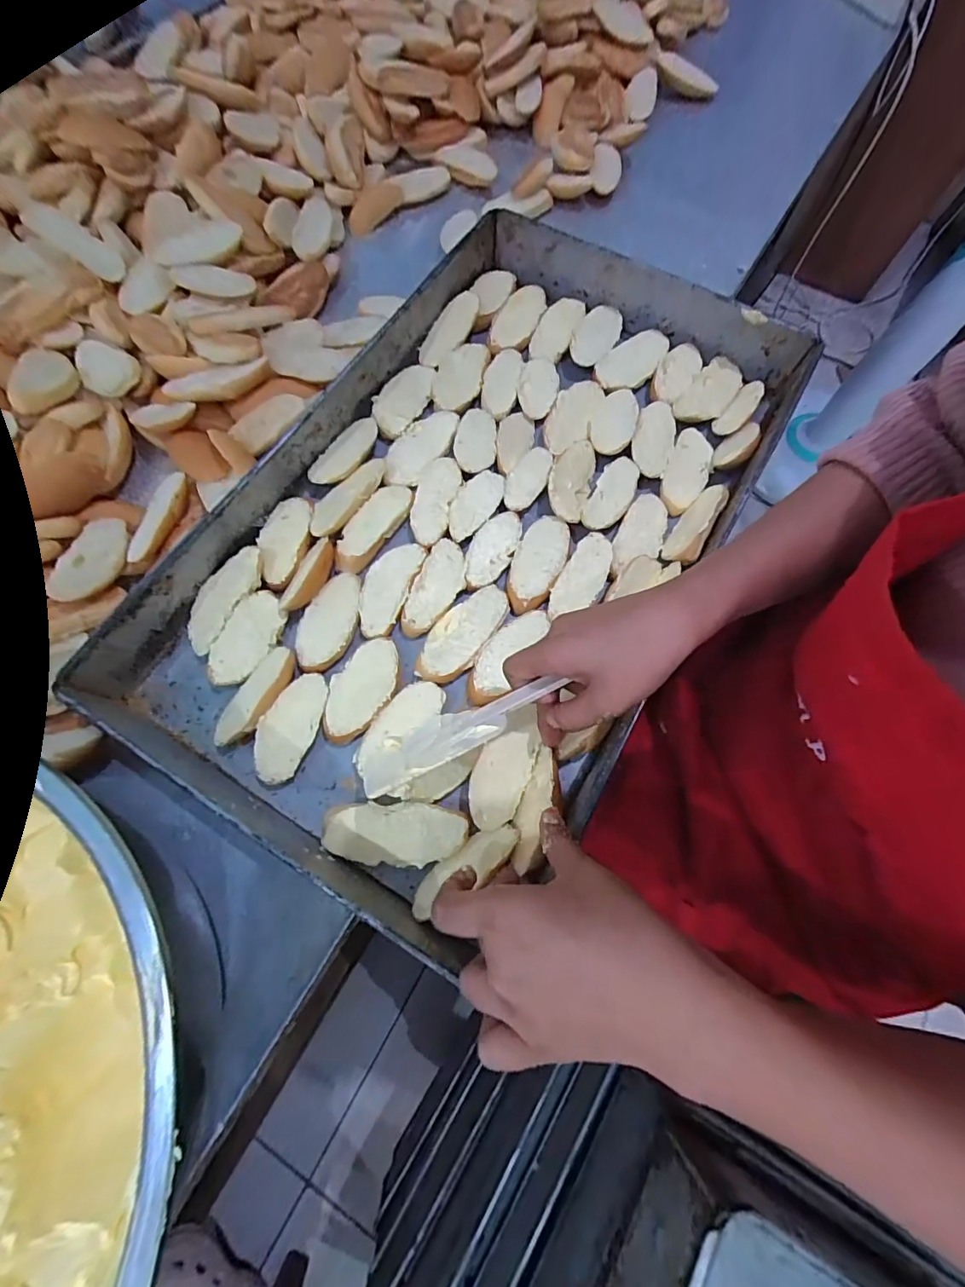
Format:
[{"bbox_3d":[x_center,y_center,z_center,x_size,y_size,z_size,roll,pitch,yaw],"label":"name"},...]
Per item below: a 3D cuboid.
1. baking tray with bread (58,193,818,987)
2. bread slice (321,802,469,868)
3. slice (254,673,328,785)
[{"bbox_3d":[0.003,-0.119,0.420,0.367,0.064,0.607,30,74,8],"label":"baking tray with bread"},{"bbox_3d":[-0.063,0.138,0.346,0.101,0.021,0.041,2,71,0],"label":"bread slice"},{"bbox_3d":[-0.150,0.065,0.371,0.041,0.015,0.084,13,71,4],"label":"slice"}]

